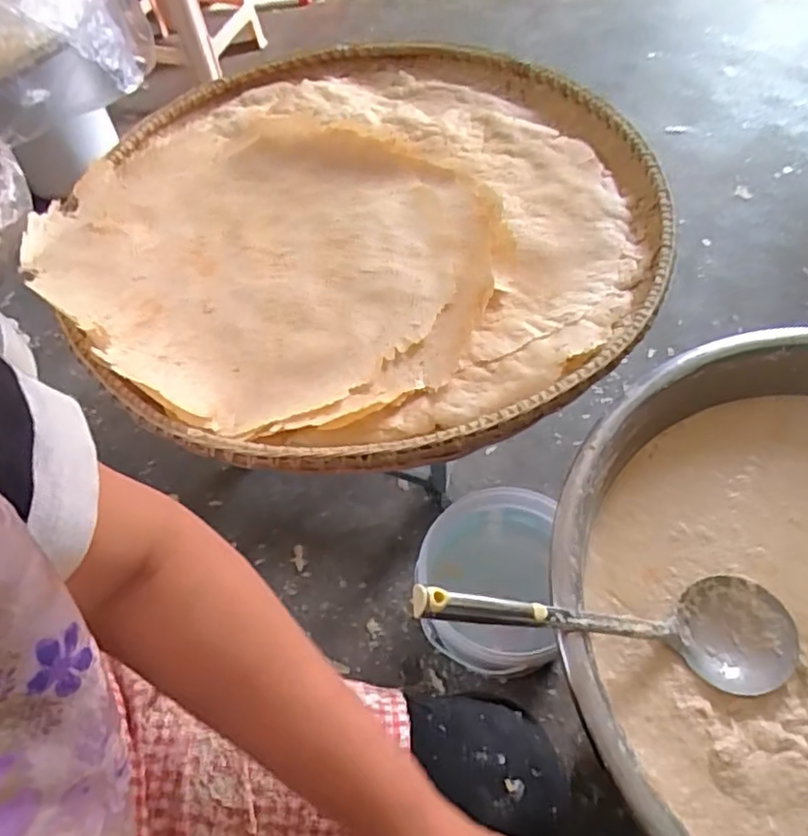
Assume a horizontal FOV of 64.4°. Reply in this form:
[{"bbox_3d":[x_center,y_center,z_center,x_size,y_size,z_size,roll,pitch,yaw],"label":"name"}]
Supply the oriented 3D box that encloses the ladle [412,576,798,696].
[{"bbox_3d":[0.184,0.175,0.566,0.386,0.053,0.099,13,54,-20],"label":"ladle"}]

